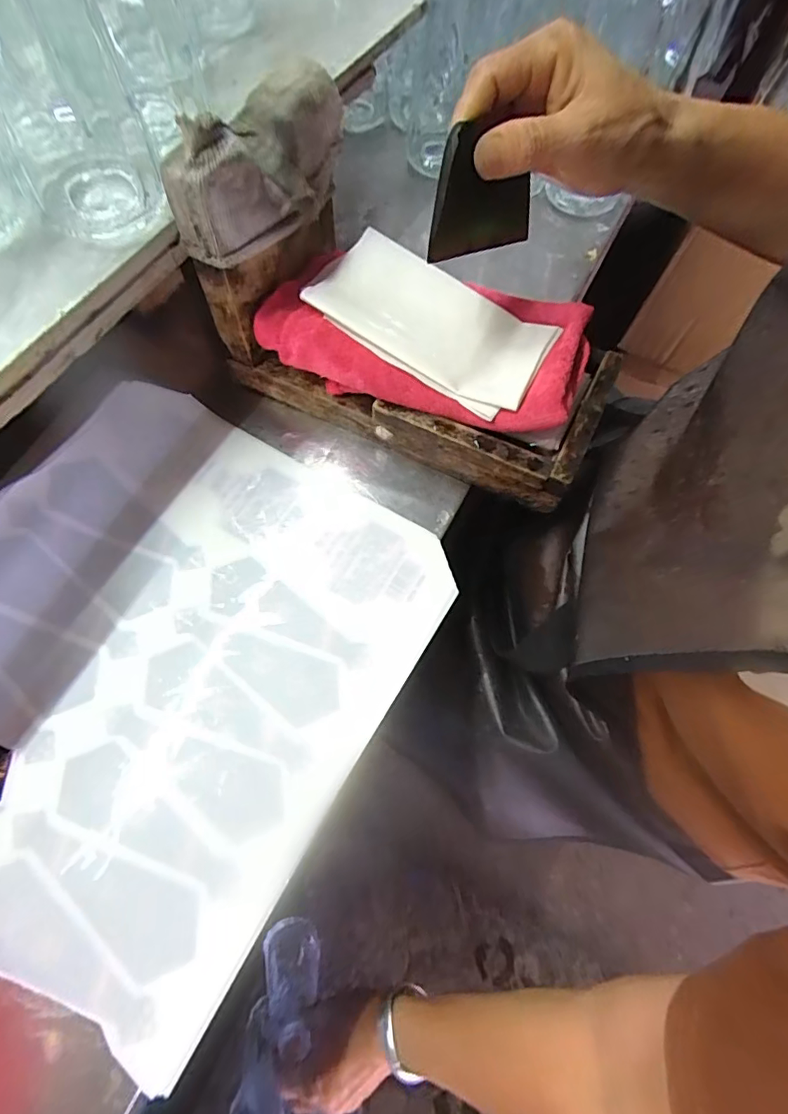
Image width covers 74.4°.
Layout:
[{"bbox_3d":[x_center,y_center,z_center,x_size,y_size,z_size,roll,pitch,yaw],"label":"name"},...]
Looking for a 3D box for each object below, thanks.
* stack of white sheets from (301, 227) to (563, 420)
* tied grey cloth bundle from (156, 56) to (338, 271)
[{"bbox_3d":[0.025,-0.153,0.337,0.151,0.021,0.091,31,68,4],"label":"stack of white sheets"},{"bbox_3d":[-0.074,-0.221,0.294,0.049,0.059,0.128,23,67,0],"label":"tied grey cloth bundle"}]

